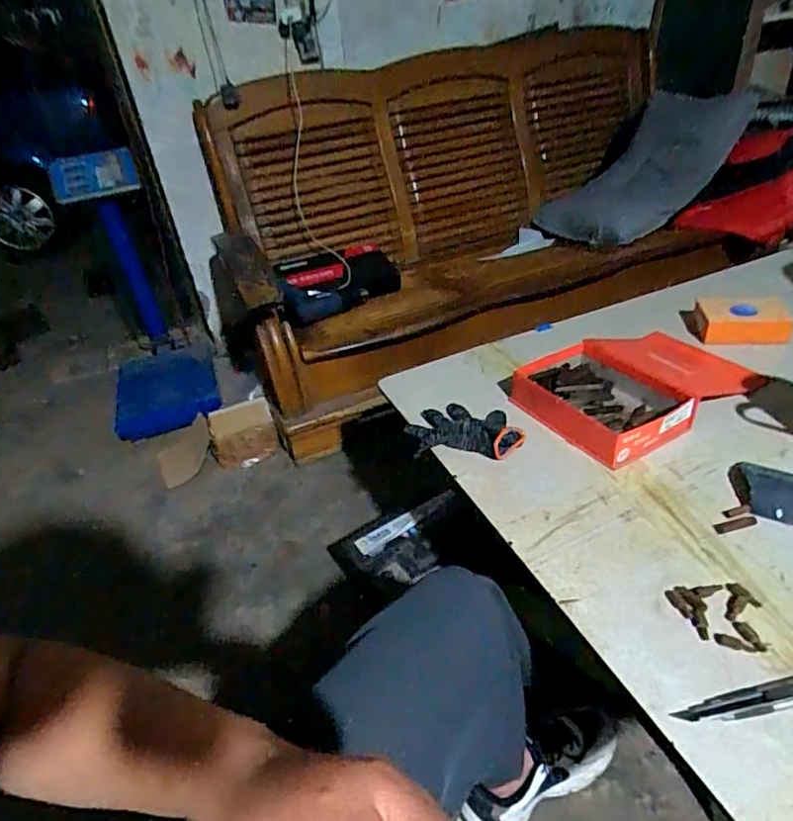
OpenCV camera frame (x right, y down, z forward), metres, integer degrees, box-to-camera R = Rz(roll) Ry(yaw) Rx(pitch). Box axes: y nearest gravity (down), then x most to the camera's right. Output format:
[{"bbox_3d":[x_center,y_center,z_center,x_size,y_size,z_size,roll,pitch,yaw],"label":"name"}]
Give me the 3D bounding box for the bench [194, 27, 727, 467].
[{"bbox_3d":[0.246,-0.617,1.695,1.475,0.718,0.836,-15,36,-11],"label":"bench"}]

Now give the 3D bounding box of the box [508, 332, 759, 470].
[{"bbox_3d":[0.358,-0.045,0.853,0.338,0.056,0.217,-23,39,-21],"label":"box"}]

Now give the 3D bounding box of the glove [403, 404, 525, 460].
[{"bbox_3d":[0.097,0.025,0.819,0.168,0.037,0.113,2,37,13],"label":"glove"}]

